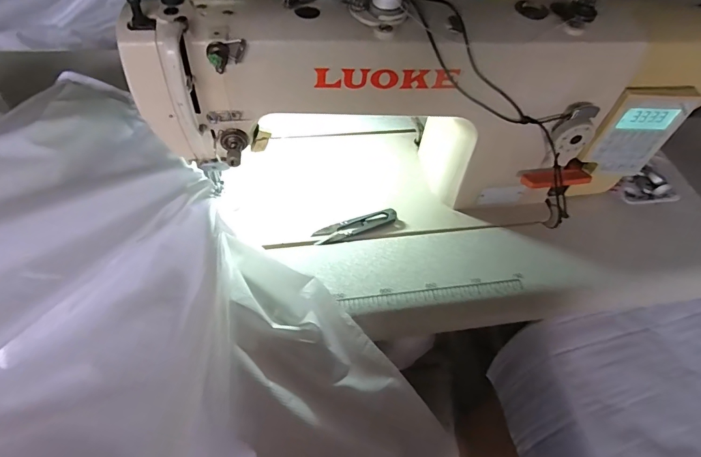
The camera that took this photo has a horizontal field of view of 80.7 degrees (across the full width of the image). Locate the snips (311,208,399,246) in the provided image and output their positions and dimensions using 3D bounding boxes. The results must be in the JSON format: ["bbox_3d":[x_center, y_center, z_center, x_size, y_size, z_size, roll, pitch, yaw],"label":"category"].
[{"bbox_3d":[0.006,-0.004,0.484,0.099,0.011,0.023,-17,57,-16],"label":"snips"}]

